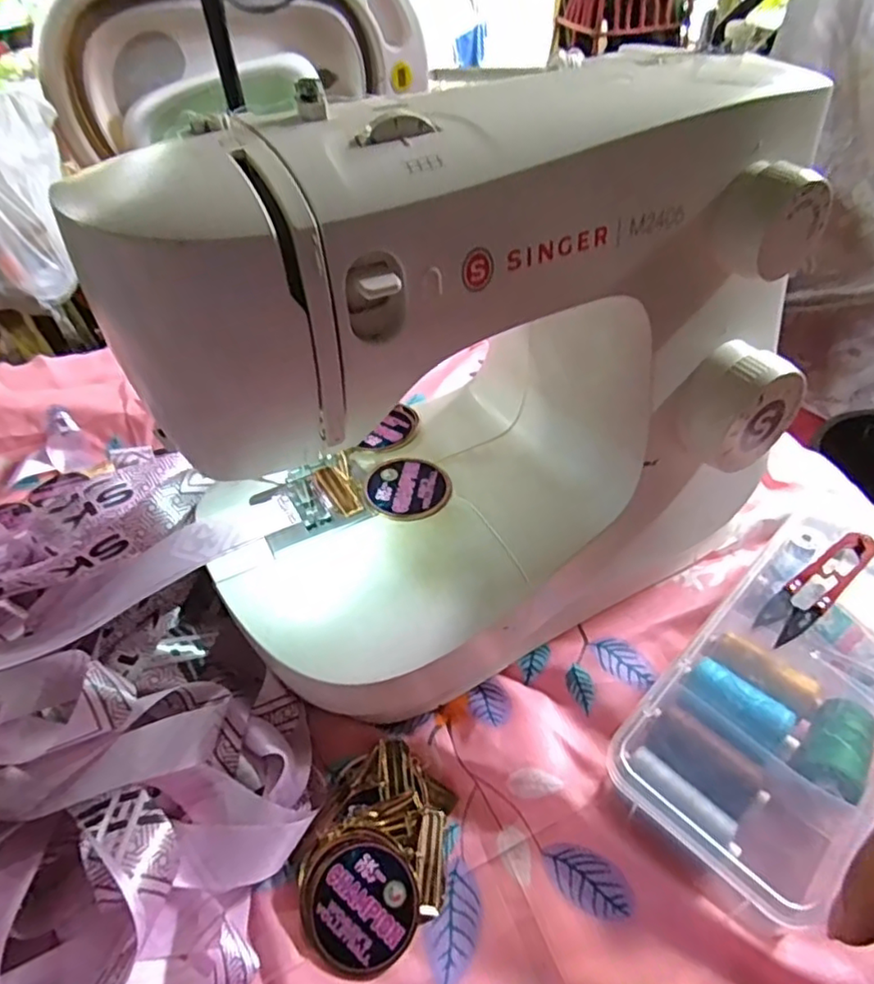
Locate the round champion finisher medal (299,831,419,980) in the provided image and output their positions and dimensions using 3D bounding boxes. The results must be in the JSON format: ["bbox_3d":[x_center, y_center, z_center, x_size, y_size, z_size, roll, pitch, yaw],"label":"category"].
[{"bbox_3d":[-0.036,0.188,0.283,0.051,0.007,0.054,-20,61,-16],"label":"round champion finisher medal"}]

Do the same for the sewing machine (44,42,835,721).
[{"bbox_3d":[0.036,-0.050,0.323,0.328,0.259,0.150,-23,51,-18],"label":"sewing machine"}]

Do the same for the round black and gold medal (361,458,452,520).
[{"bbox_3d":[-0.019,-0.002,0.363,0.053,0.005,0.048,21,51,20],"label":"round black and gold medal"}]

